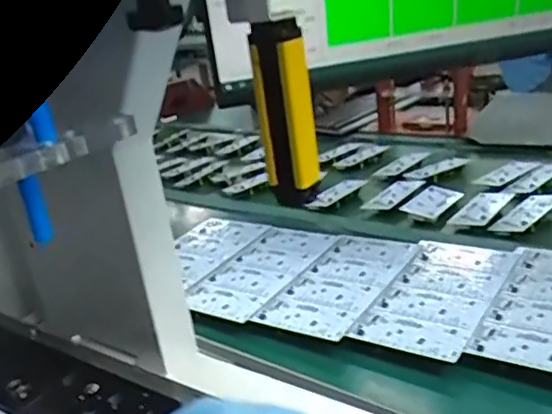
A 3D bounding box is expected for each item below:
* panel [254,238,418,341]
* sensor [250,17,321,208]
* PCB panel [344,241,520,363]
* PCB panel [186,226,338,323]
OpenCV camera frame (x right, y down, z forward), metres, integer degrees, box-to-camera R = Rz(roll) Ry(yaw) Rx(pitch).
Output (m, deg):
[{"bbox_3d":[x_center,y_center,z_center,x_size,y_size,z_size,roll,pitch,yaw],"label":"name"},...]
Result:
[{"bbox_3d":[0.075,0.086,0.682,0.107,0.006,0.208,12,36,40],"label":"panel"},{"bbox_3d":[0.008,-0.058,0.367,0.035,0.117,0.024,7,32,32],"label":"sensor"},{"bbox_3d":[0.177,0.093,0.641,0.112,0.009,0.209,12,36,36],"label":"PCB panel"},{"bbox_3d":[-0.019,0.076,0.732,0.105,0.004,0.197,12,36,40],"label":"PCB panel"}]

